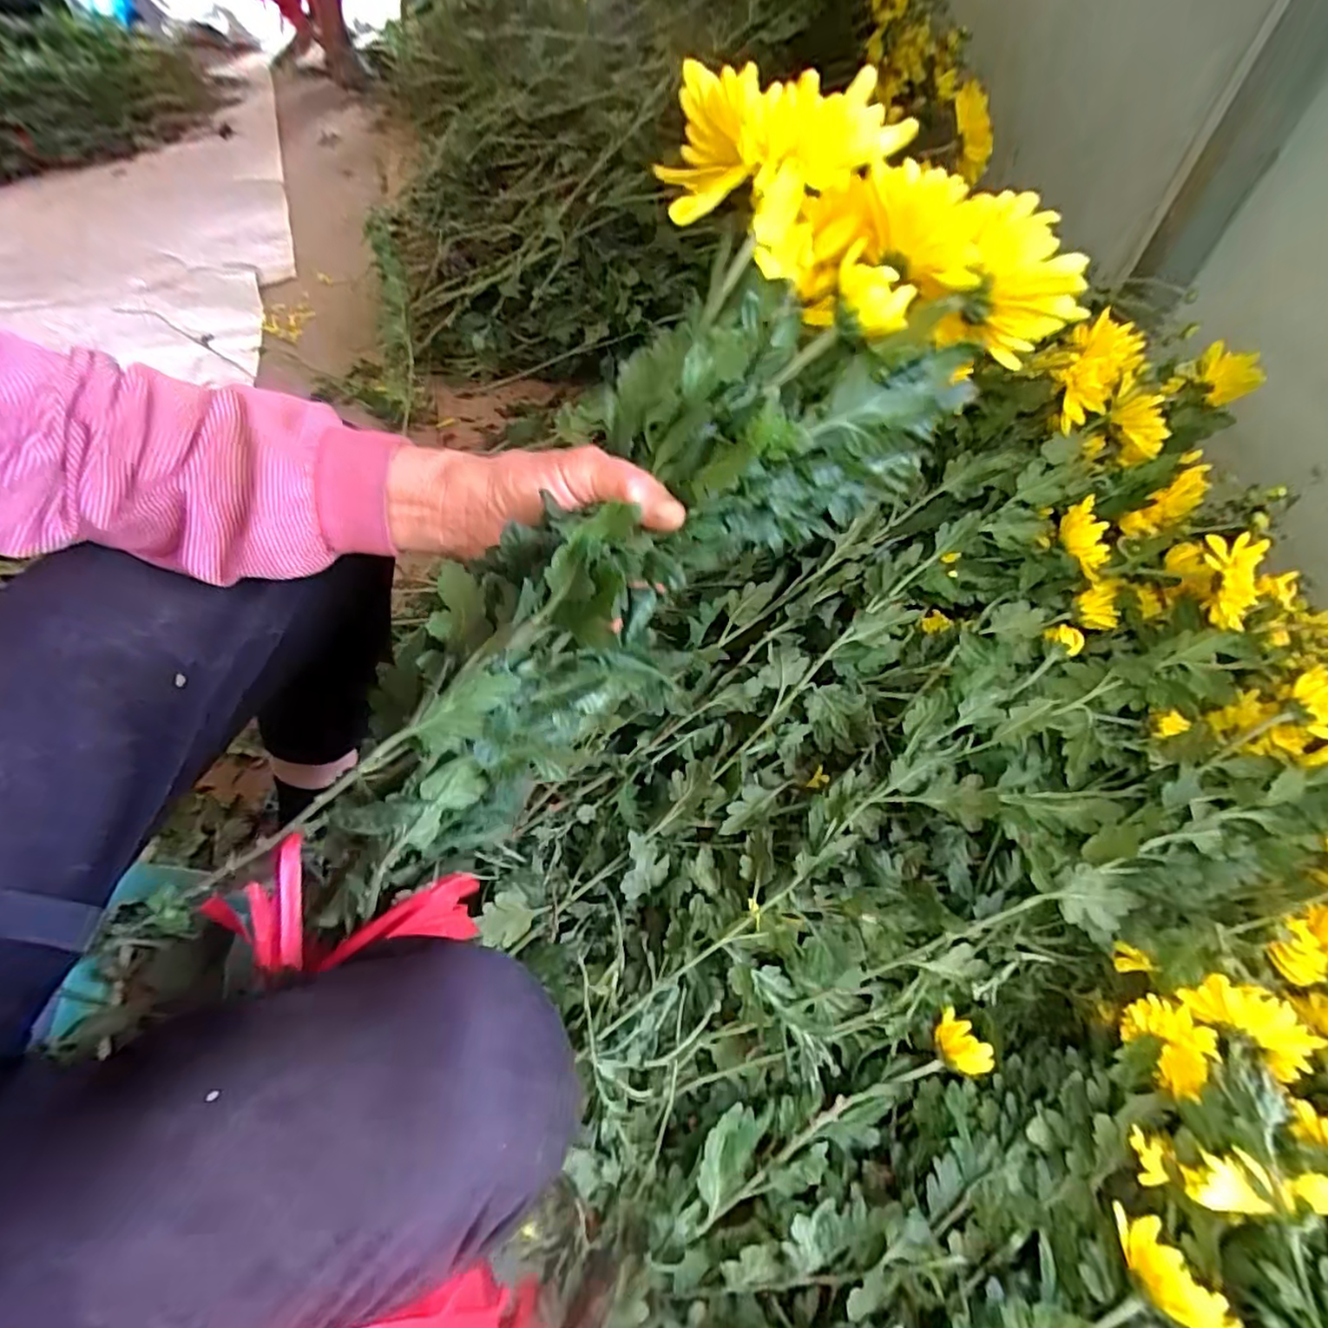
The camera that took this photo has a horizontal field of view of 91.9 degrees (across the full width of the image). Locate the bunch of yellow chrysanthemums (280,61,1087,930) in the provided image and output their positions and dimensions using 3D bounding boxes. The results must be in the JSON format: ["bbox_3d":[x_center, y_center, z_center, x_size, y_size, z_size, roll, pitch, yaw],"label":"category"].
[{"bbox_3d":[-0.038,-0.052,0.338,0.498,0.123,0.152,-47,63,12],"label":"bunch of yellow chrysanthemums"}]

